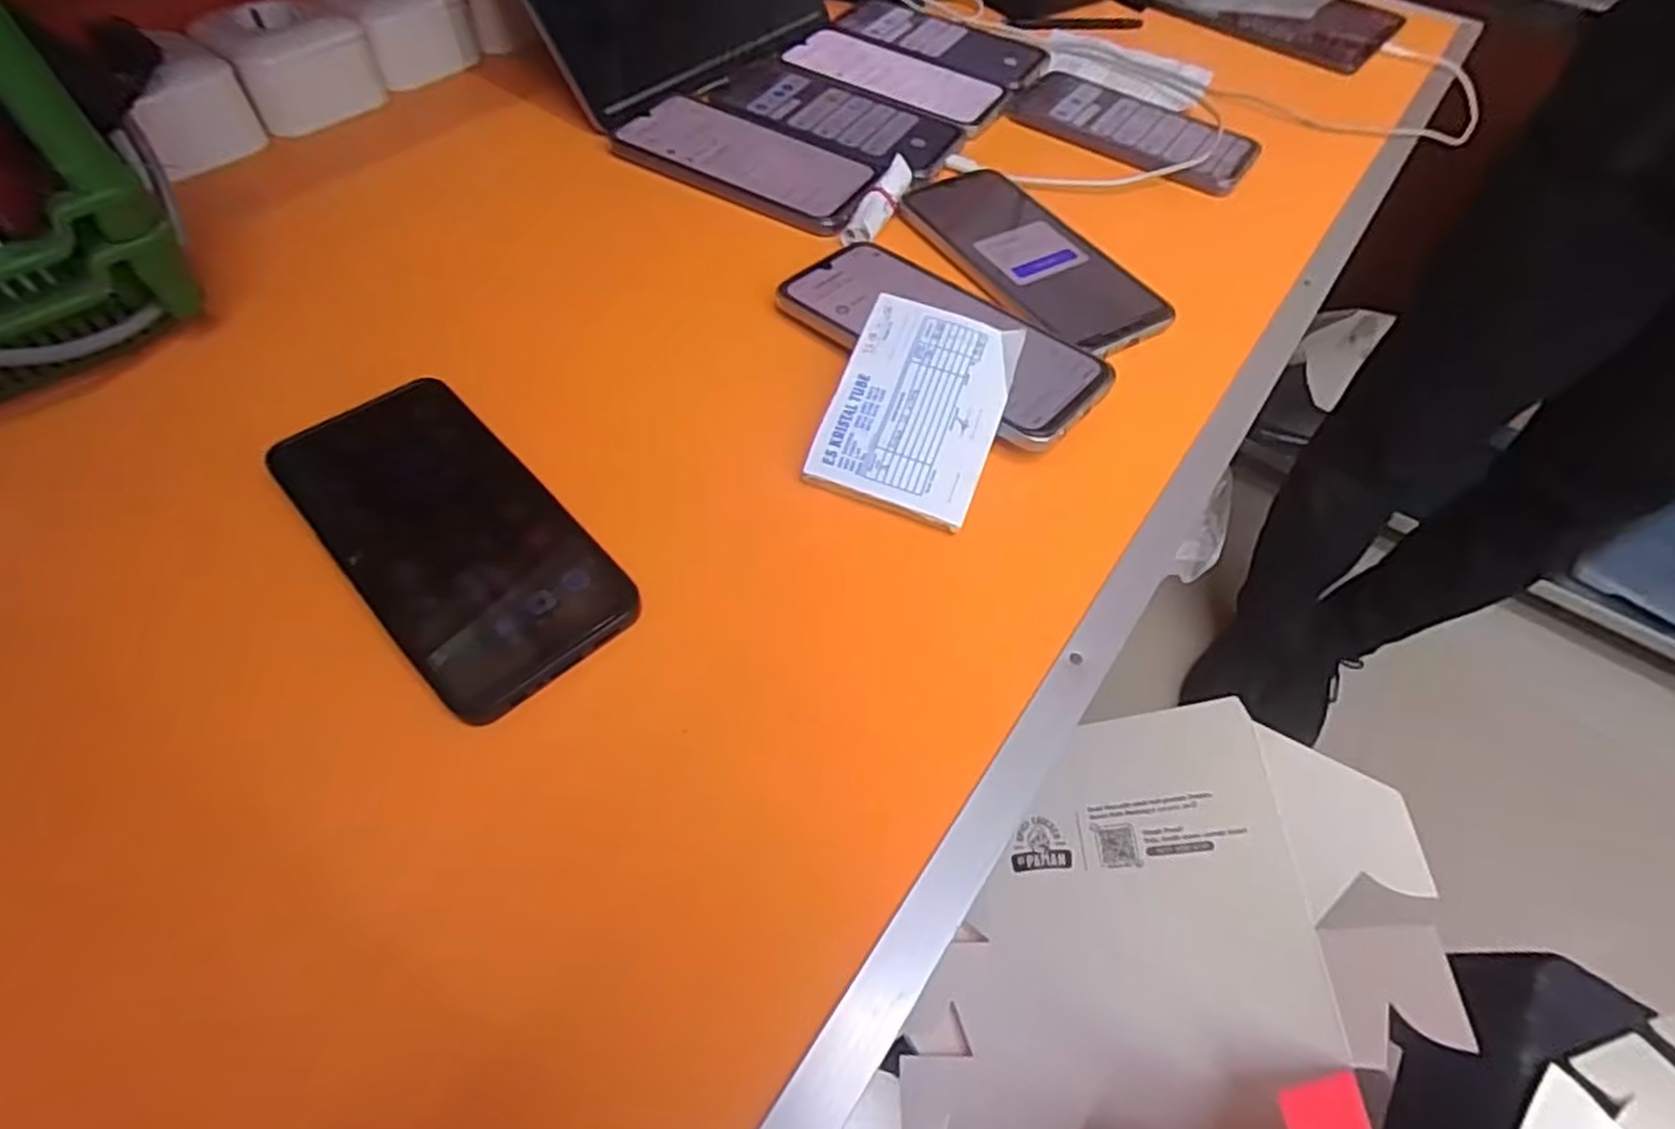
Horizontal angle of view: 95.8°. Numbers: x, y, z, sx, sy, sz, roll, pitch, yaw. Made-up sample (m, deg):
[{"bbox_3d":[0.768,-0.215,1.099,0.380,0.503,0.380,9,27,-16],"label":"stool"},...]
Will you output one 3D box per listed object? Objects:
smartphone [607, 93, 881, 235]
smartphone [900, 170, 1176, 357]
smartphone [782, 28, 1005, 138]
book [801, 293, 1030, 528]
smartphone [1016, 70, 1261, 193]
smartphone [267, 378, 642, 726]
[{"bbox_3d":[-0.060,-0.257,0.478,0.167,0.005,0.083,26,56,12],"label":"smartphone"},{"bbox_3d":[0.112,-0.183,0.444,0.083,0.005,0.170,-26,61,-22],"label":"smartphone"},{"bbox_3d":[0.044,-0.364,0.568,0.165,0.009,0.091,27,57,13],"label":"smartphone"},{"bbox_3d":[0.038,-0.074,0.349,0.075,0.005,0.106,21,72,8],"label":"book"},{"bbox_3d":[0.214,-0.317,0.547,0.168,0.010,0.084,32,58,16],"label":"smartphone"},{"bbox_3d":[-0.157,-0.016,0.303,0.076,0.011,0.158,-36,70,-29],"label":"smartphone"}]

